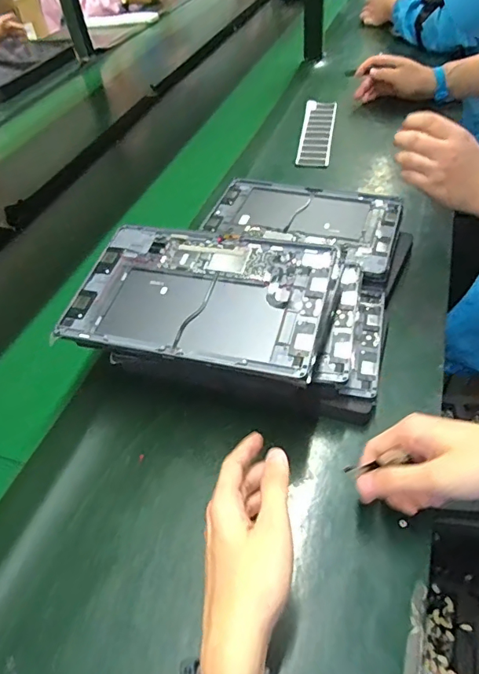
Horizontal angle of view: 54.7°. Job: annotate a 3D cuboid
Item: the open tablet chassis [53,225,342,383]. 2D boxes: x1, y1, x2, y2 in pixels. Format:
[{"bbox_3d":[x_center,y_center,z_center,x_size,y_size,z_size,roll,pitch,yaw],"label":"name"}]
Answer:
[{"bbox_3d":[-0.039,-0.044,0.475,0.257,0.015,0.174,8,50,13],"label":"open tablet chassis"}]

